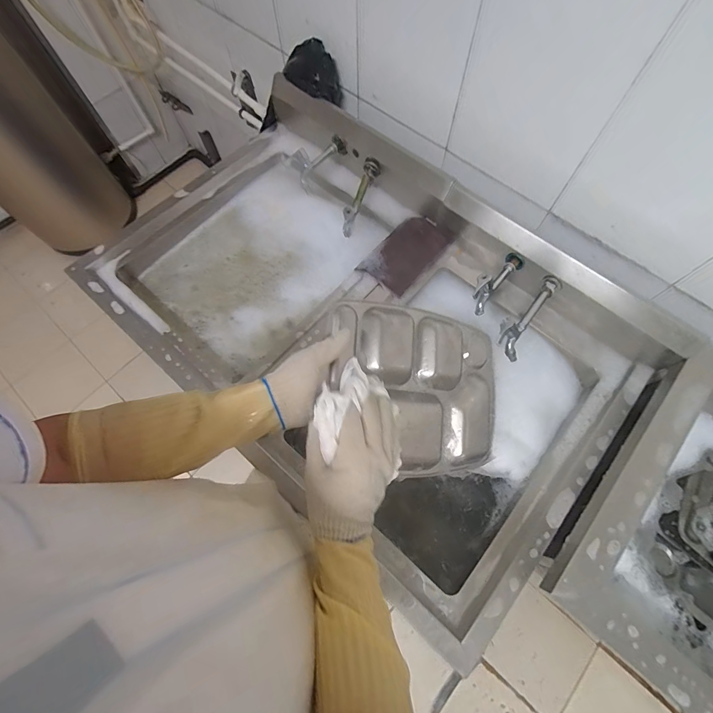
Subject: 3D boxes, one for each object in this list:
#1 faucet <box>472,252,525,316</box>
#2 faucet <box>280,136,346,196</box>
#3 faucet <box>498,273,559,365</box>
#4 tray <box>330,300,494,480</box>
[{"bbox_3d":[0.309,-0.173,0.803,0.048,0.067,0.176,40,75,14],"label":"faucet"},{"bbox_3d":[-0.099,-0.510,0.949,0.163,0.085,0.077,-38,73,-12],"label":"faucet"},{"bbox_3d":[0.377,-0.090,0.799,0.070,0.066,0.216,38,75,14],"label":"faucet"},{"bbox_3d":[0.113,0.055,0.579,0.323,0.040,0.259,8,79,-31],"label":"tray"}]

